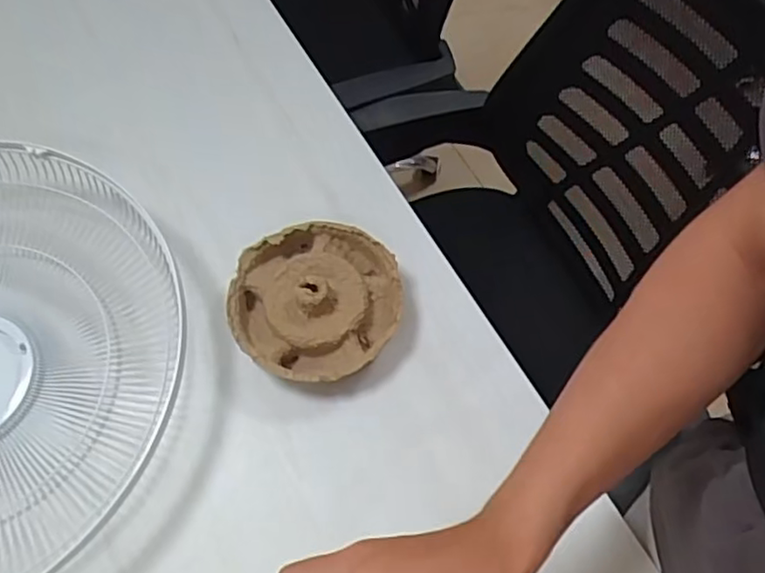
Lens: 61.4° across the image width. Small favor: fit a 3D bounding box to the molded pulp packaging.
[{"bbox_3d":[-0.064,0.010,0.616,0.156,0.043,0.158,0,65,1],"label":"molded pulp packaging"}]

